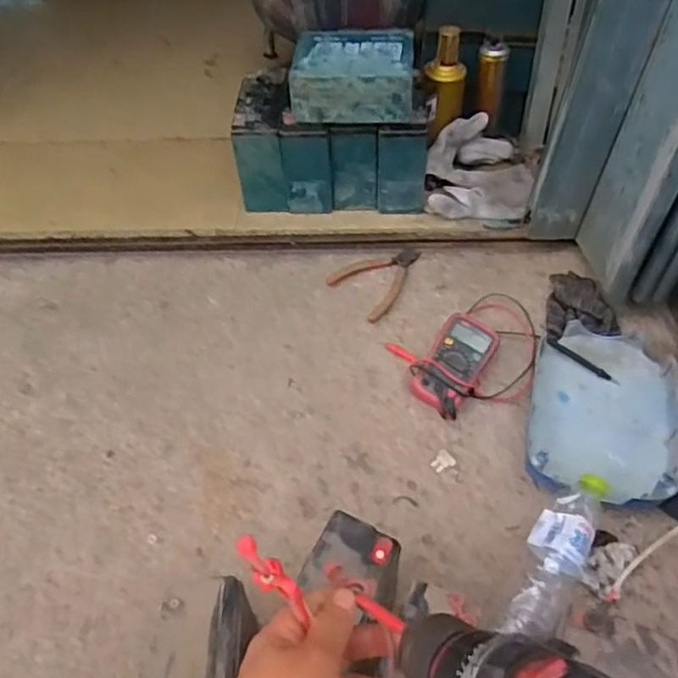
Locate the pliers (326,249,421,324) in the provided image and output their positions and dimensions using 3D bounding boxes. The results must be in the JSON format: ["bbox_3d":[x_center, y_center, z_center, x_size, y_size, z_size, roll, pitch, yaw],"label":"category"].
[{"bbox_3d":[0.070,-0.097,1.037,0.141,0.017,0.112,-34,60,-19],"label":"pliers"}]

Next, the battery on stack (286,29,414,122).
[{"bbox_3d":[0.023,-0.406,1.022,0.183,0.065,0.144,2,47,5],"label":"battery on stack"}]

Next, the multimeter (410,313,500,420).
[{"bbox_3d":[0.158,0.037,0.925,0.083,0.054,0.140,29,61,21],"label":"multimeter"}]

